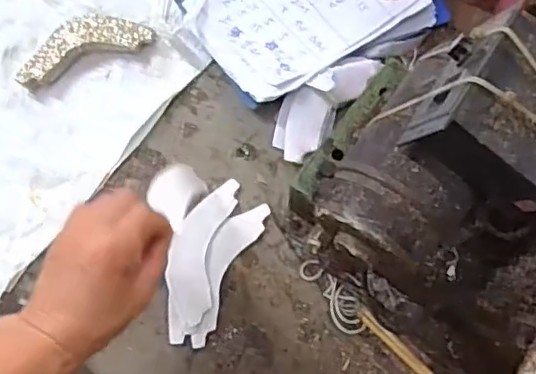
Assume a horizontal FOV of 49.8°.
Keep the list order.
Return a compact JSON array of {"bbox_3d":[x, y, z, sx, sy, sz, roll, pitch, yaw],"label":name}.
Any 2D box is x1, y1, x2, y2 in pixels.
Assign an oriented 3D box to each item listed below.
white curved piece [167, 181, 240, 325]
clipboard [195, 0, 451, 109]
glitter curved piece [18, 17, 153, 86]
[{"bbox_3d":[-0.062,0.055,0.525,0.044,0.007,0.131,11,76,4],"label":"white curved piece"},{"bbox_3d":[0.045,-0.187,0.569,0.226,0.027,0.161,-28,76,-6],"label":"clipboard"},{"bbox_3d":[-0.182,-0.140,0.568,0.132,0.021,0.044,-23,76,-5],"label":"glitter curved piece"}]

